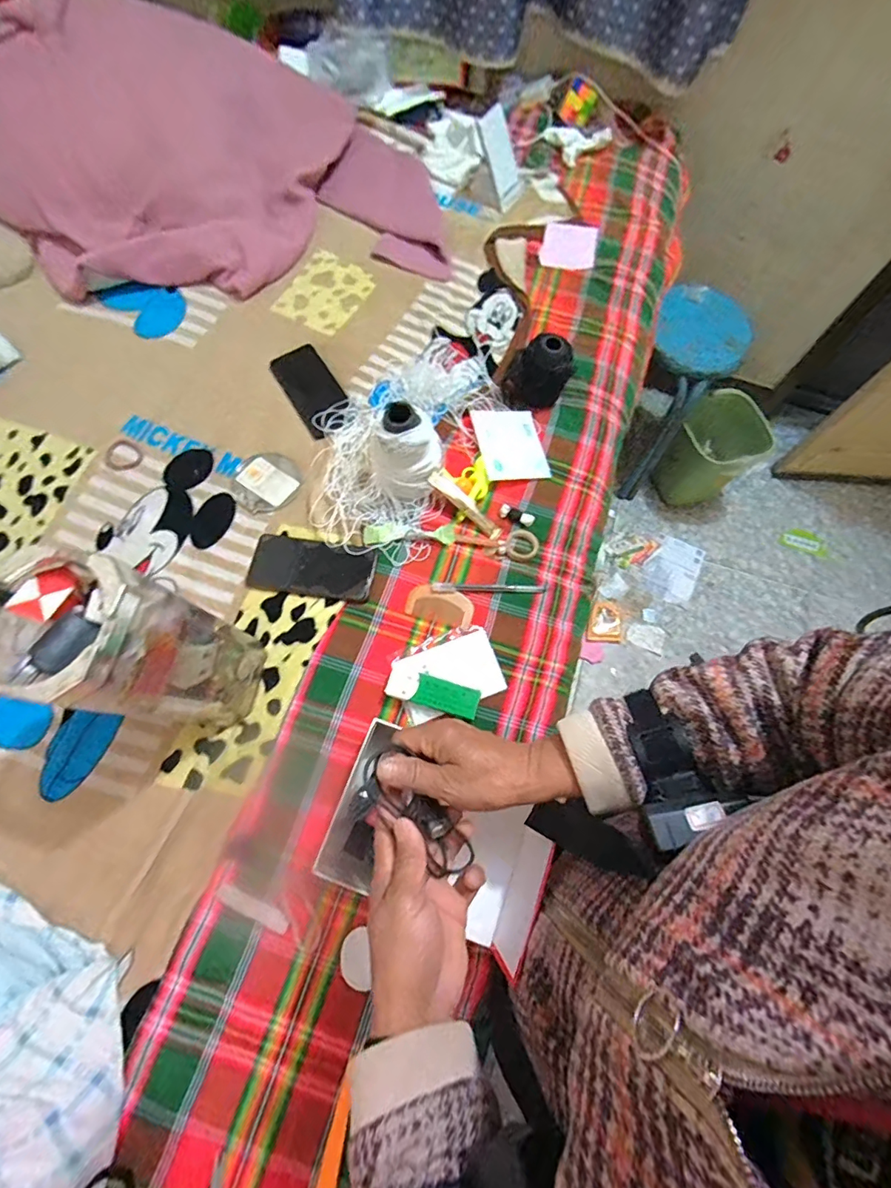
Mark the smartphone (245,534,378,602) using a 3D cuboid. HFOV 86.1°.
[{"bbox_3d":[-0.176,-0.035,0.629,0.162,0.012,0.075,10,72,1],"label":"smartphone"}]

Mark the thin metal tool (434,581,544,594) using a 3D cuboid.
[{"bbox_3d":[0.057,-0.008,0.627,0.146,0.008,0.012,1,72,-2],"label":"thin metal tool"}]

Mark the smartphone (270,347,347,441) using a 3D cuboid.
[{"bbox_3d":[-0.205,-0.316,0.733,0.079,0.009,0.163,-31,76,-12],"label":"smartphone"}]

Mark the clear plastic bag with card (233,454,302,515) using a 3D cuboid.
[{"bbox_3d":[-0.253,-0.160,0.679,0.090,0.011,0.087,-35,77,-13],"label":"clear plastic bag with card"}]

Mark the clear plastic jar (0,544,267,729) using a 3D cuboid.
[{"bbox_3d":[-0.285,0.054,0.461,0.130,0.262,0.113,22,72,5],"label":"clear plastic jar"}]

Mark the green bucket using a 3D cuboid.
[{"bbox_3d":[0.751,-0.401,1.375,0.208,0.266,0.219,0,72,-1],"label":"green bucket"}]

